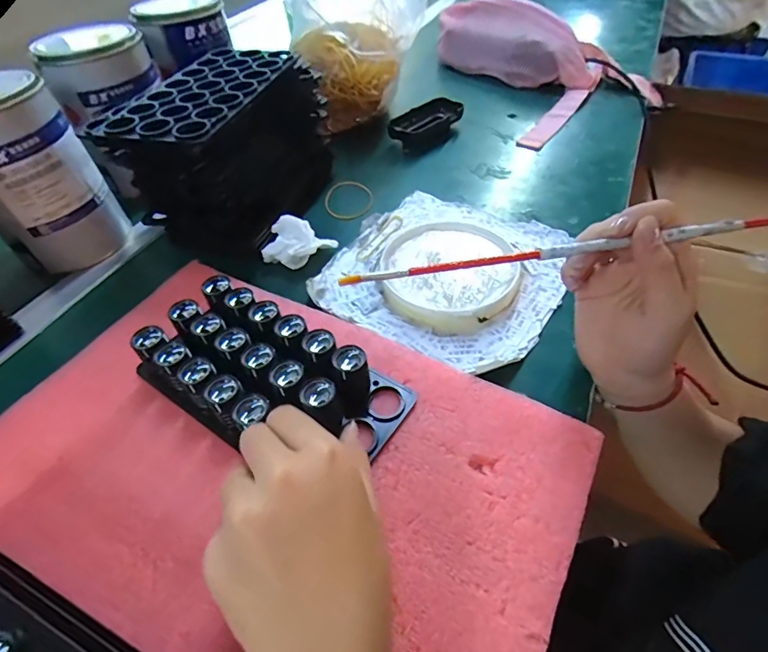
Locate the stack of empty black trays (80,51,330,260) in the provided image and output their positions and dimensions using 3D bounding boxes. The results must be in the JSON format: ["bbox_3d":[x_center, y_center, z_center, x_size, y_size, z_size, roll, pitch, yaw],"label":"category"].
[{"bbox_3d":[-0.152,-0.177,0.440,0.116,0.133,0.218,13,50,15],"label":"stack of empty black trays"}]

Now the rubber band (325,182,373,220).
[{"bbox_3d":[-0.040,-0.144,0.501,0.053,0.009,0.072,22,54,8],"label":"rubber band"}]

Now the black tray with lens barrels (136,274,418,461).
[{"bbox_3d":[-0.078,0.031,0.307,0.187,0.037,0.102,22,53,22],"label":"black tray with lens barrels"}]

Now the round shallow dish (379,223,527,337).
[{"bbox_3d":[0.057,-0.051,0.387,0.119,0.017,0.124,-2,48,2],"label":"round shallow dish"}]

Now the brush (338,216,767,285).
[{"bbox_3d":[0.097,-0.043,0.250,0.243,0.008,0.005,-8,48,0],"label":"brush"}]

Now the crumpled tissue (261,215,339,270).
[{"bbox_3d":[-0.081,-0.081,0.417,0.057,0.032,0.043,12,50,14],"label":"crumpled tissue"}]

